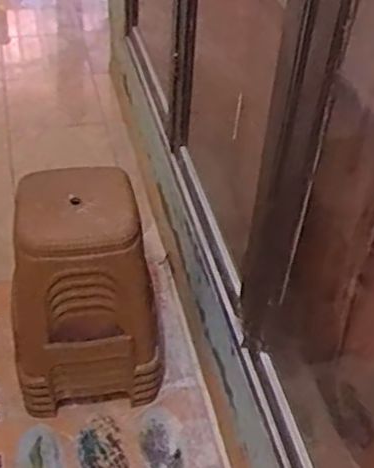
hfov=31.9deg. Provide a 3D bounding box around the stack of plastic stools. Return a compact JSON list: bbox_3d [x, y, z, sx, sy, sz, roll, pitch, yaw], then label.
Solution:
[{"bbox_3d":[-0.234,0.169,1.649,0.354,0.604,0.311,4,45,-1],"label":"stack of plastic stools"}]

